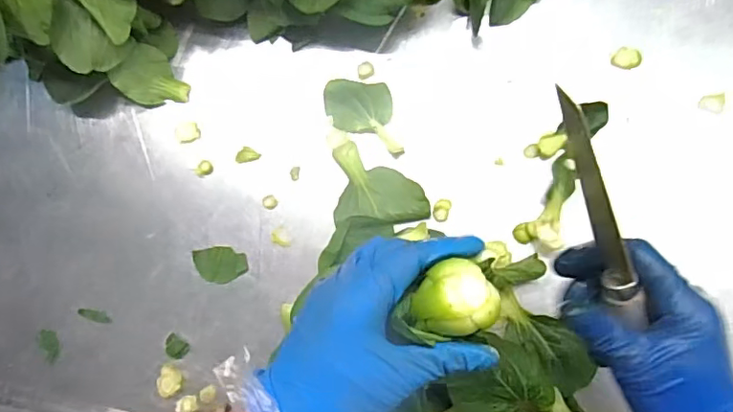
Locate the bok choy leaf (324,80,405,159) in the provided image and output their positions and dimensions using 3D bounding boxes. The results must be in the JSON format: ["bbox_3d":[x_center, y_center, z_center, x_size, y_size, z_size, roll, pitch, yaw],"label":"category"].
[{"bbox_3d":[0.001,-0.079,0.456,0.078,0.014,0.046,27,88,9],"label":"bok choy leaf"}]

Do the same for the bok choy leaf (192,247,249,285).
[{"bbox_3d":[-0.123,0.050,0.461,0.044,0.004,0.029,0,84,8],"label":"bok choy leaf"}]

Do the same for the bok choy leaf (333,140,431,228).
[{"bbox_3d":[0.012,-0.019,0.449,0.073,0.019,0.066,-4,83,7],"label":"bok choy leaf"}]

